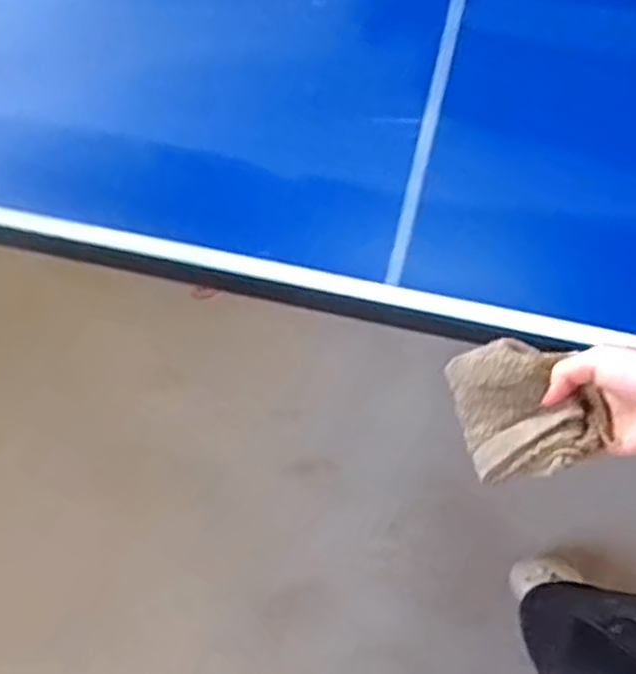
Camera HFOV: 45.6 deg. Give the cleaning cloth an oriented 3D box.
[{"bbox_3d":[0.139,0.047,0.517,0.087,0.035,0.094,-30,70,33],"label":"cleaning cloth"}]

